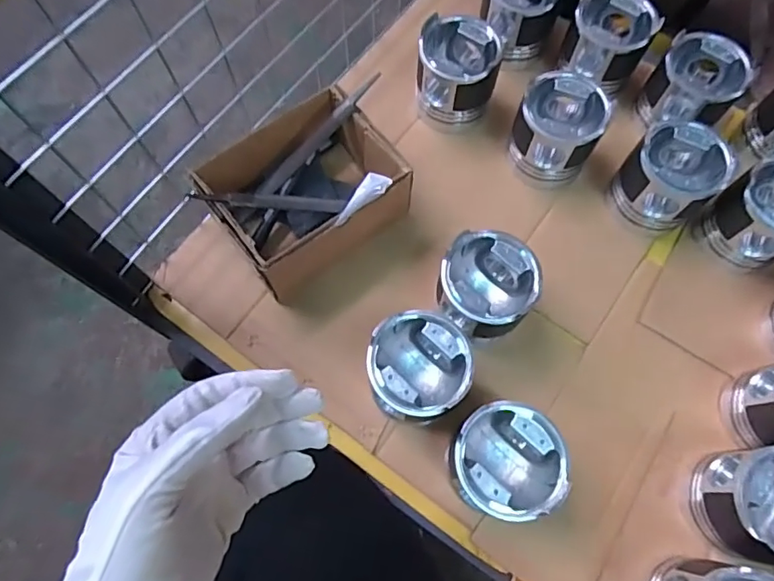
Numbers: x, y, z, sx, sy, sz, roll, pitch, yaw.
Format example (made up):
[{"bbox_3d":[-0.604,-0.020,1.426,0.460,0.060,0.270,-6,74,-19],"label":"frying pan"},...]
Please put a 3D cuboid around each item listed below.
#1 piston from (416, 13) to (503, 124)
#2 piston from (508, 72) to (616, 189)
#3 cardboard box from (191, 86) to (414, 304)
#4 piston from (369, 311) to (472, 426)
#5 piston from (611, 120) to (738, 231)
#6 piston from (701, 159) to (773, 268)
[{"bbox_3d":[0.086,-0.269,0.644,0.094,0.093,0.092,0,70,-1],"label":"piston"},{"bbox_3d":[0.200,-0.188,0.620,0.096,0.108,0.090,0,70,-1],"label":"piston"},{"bbox_3d":[-0.091,-0.110,0.594,0.195,0.091,0.158,-35,74,-12],"label":"cardboard box"},{"bbox_3d":[0.030,0.079,0.521,0.093,0.105,0.098,0,70,-1],"label":"piston"},{"bbox_3d":[0.321,-0.126,0.600,0.094,0.108,0.094,0,70,-1],"label":"piston"},{"bbox_3d":[0.422,-0.083,0.581,0.089,0.106,0.090,0,70,-1],"label":"piston"}]

